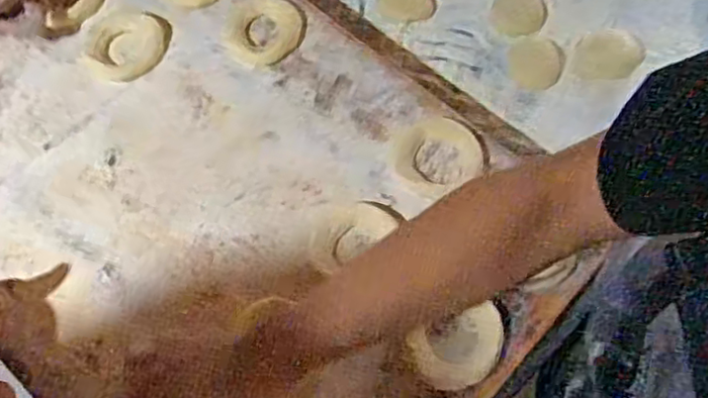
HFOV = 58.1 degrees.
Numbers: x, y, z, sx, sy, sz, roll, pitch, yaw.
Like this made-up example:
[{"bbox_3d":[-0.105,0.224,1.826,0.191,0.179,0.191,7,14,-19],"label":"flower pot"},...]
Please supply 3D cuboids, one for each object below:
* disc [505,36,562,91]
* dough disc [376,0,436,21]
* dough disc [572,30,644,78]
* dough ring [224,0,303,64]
[{"bbox_3d":[0.191,-0.144,0.677,0.055,0.005,0.061,9,70,6],"label":"disc"},{"bbox_3d":[0.059,-0.224,0.716,0.064,0.008,0.053,20,71,10],"label":"dough disc"},{"bbox_3d":[0.269,-0.153,0.677,0.071,0.008,0.056,-3,69,1],"label":"dough disc"},{"bbox_3d":[-0.090,-0.168,0.632,0.076,0.009,0.070,-1,69,2],"label":"dough ring"}]

